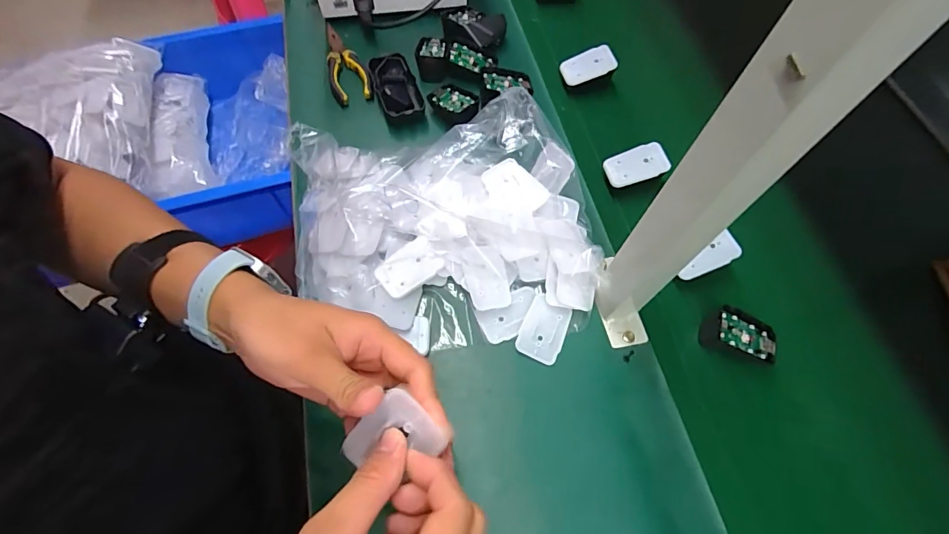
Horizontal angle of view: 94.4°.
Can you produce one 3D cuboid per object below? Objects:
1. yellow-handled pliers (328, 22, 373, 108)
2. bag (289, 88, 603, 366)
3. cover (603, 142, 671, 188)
[{"bbox_3d":[-0.176,-0.281,0.598,0.051,0.016,0.143,-14,66,-7],"label":"yellow-handled pliers"},{"bbox_3d":[-0.036,-0.047,0.441,0.306,0.116,0.247,-3,65,-2],"label":"bag"},{"bbox_3d":[0.190,-0.120,0.519,0.069,0.005,0.041,-19,78,9],"label":"cover"}]

